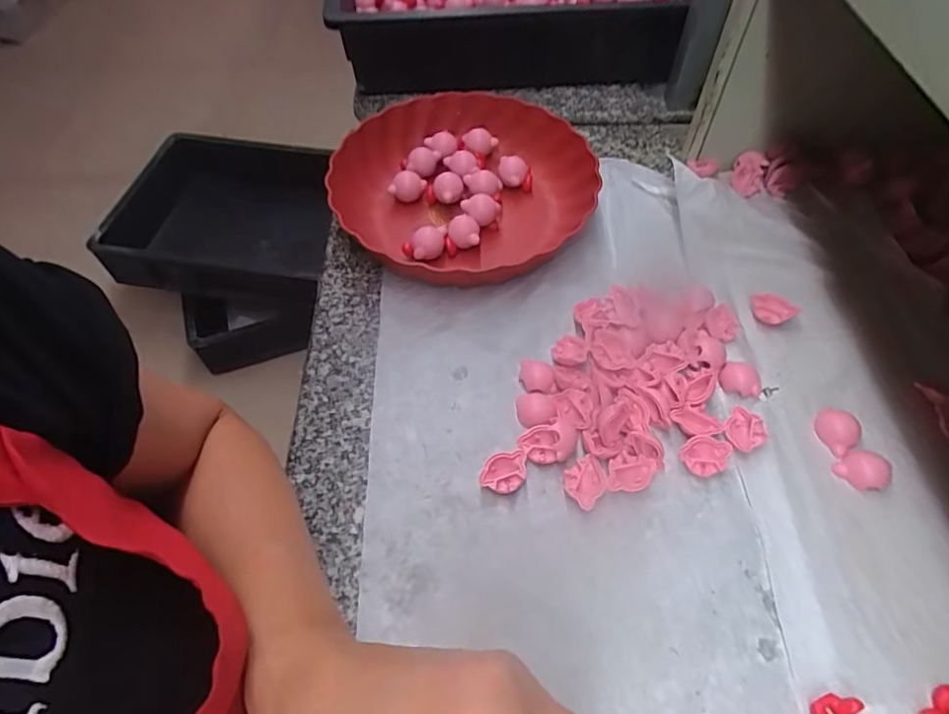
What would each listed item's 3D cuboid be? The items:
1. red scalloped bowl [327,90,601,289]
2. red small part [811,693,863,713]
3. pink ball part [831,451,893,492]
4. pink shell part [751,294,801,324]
[{"bbox_3d":[-0.003,-0.180,0.547,0.238,0.046,0.256,0,56,1],"label":"red scalloped bowl"},{"bbox_3d":[0.202,0.199,0.315,0.030,0.004,0.014,-33,59,5],"label":"red small part"},{"bbox_3d":[0.263,0.077,0.378,0.030,0.015,0.024,38,64,23],"label":"pink ball part"},{"bbox_3d":[0.242,-0.037,0.453,0.037,0.016,0.022,7,57,5],"label":"pink shell part"}]

